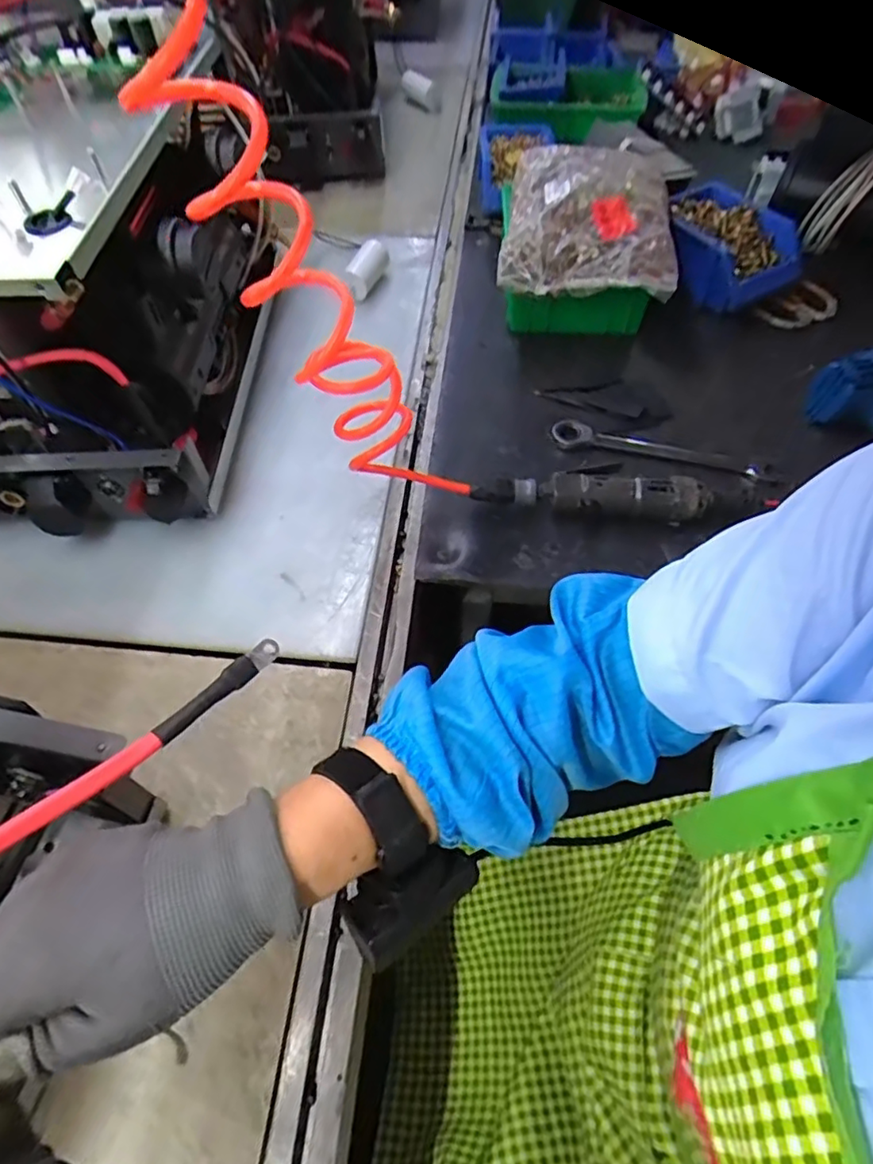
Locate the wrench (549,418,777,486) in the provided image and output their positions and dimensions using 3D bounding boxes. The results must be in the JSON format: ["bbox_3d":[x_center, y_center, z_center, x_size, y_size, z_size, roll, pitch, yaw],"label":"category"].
[{"bbox_3d":[0.232,-0.137,0.639,0.223,0.016,0.038,16,57,10],"label":"wrench"}]

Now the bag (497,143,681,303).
[{"bbox_3d":[0.186,-0.441,0.714,0.197,0.052,0.243,8,56,5],"label":"bag"}]

